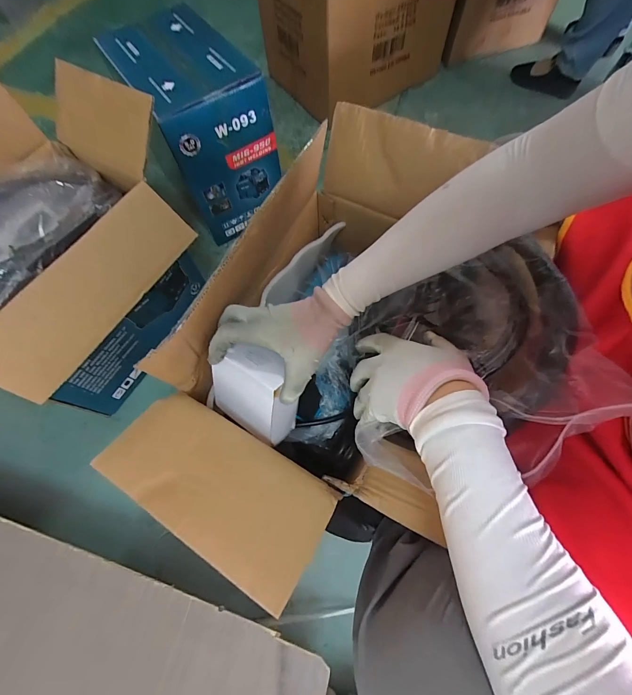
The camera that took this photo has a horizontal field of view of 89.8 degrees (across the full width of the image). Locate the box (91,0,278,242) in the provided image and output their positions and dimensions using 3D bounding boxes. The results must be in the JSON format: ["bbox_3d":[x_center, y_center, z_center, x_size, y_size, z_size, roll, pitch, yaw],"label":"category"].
[{"bbox_3d":[-0.297,-0.567,0.838,0.236,0.326,0.380,-33,69,-11],"label":"box"}]

